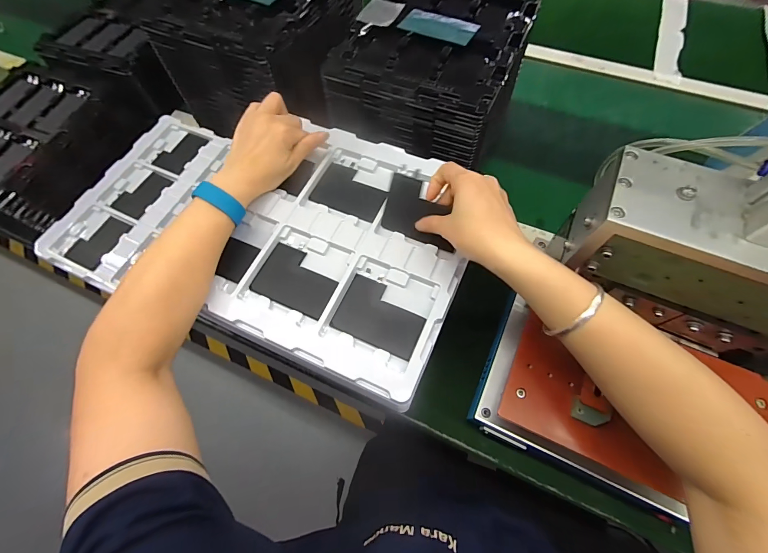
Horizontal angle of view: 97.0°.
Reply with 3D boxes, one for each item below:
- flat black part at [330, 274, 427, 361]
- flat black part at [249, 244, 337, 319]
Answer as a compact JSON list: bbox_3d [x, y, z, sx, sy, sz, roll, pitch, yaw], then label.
[{"bbox_3d":[-0.003,0.041,0.351,0.088,0.008,0.063,22,68,12],"label":"flat black part"},{"bbox_3d":[-0.094,0.004,0.370,0.091,0.009,0.064,24,68,12],"label":"flat black part"}]

